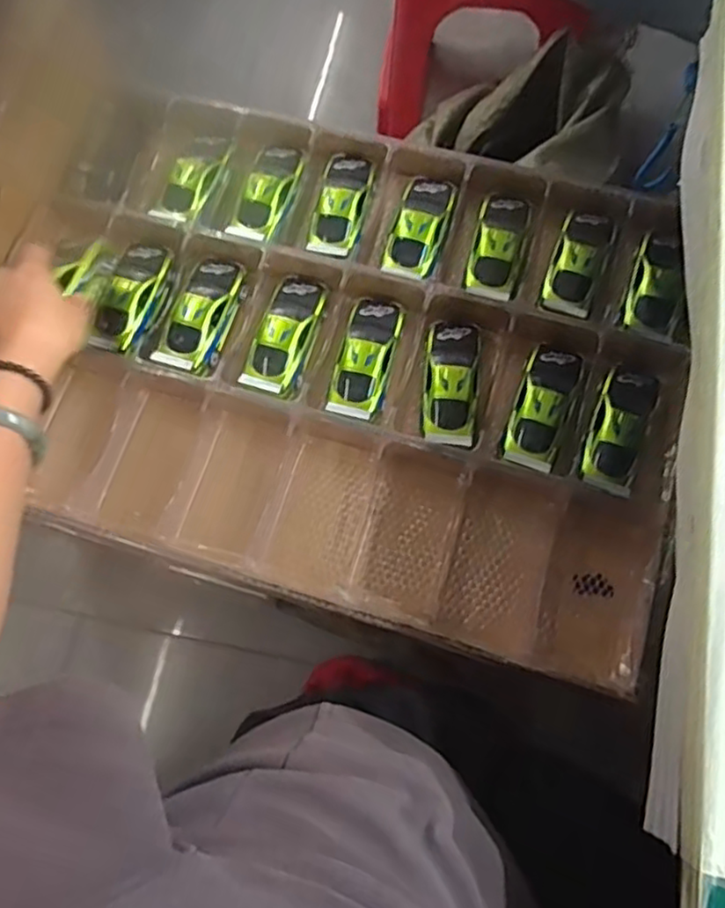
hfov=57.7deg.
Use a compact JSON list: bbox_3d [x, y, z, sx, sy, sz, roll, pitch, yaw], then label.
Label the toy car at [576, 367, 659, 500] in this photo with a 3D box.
[{"bbox_3d":[0.228,-0.025,0.575,0.047,0.029,0.130,22,75,8],"label":"toy car"}]

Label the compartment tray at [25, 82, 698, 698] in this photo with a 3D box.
[{"bbox_3d":[-0.022,-0.094,0.620,0.632,0.053,0.456,15,74,7],"label":"compartment tray"}]

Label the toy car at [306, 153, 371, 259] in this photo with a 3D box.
[{"bbox_3d":[-0.021,-0.248,0.666,0.047,0.036,0.123,12,74,6],"label":"toy car"}]

